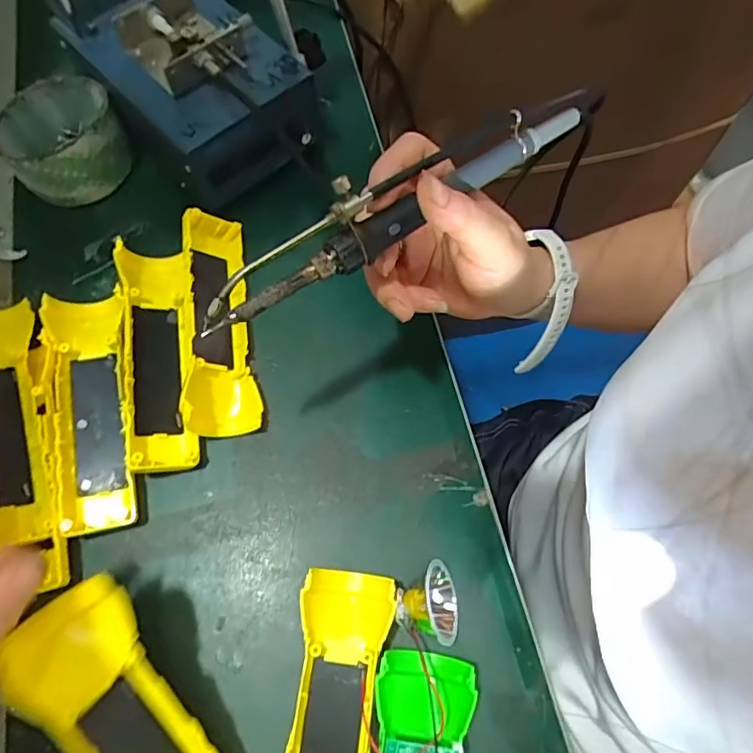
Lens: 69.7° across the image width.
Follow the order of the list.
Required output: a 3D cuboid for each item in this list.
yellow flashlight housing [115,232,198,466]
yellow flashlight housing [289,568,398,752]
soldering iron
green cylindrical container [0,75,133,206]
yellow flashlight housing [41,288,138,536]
[{"bbox_3d":[-0.145,-0.019,0.365,0.043,0.027,0.161,-10,70,-5],"label":"yellow flashlight housing"},{"bbox_3d":[-0.023,0.192,0.292,0.047,0.029,0.161,7,70,1],"label":"yellow flashlight housing"},{"bbox_3d":[0.017,-0.087,0.259,0.222,0.024,0.024,-32,74,-9],"label":"soldering iron"},{"bbox_3d":[-0.239,-0.179,0.421,0.086,0.050,0.075,-38,75,-14],"label":"green cylindrical container"},{"bbox_3d":[-0.186,0.017,0.354,0.046,0.020,0.162,-11,71,-6],"label":"yellow flashlight housing"}]

